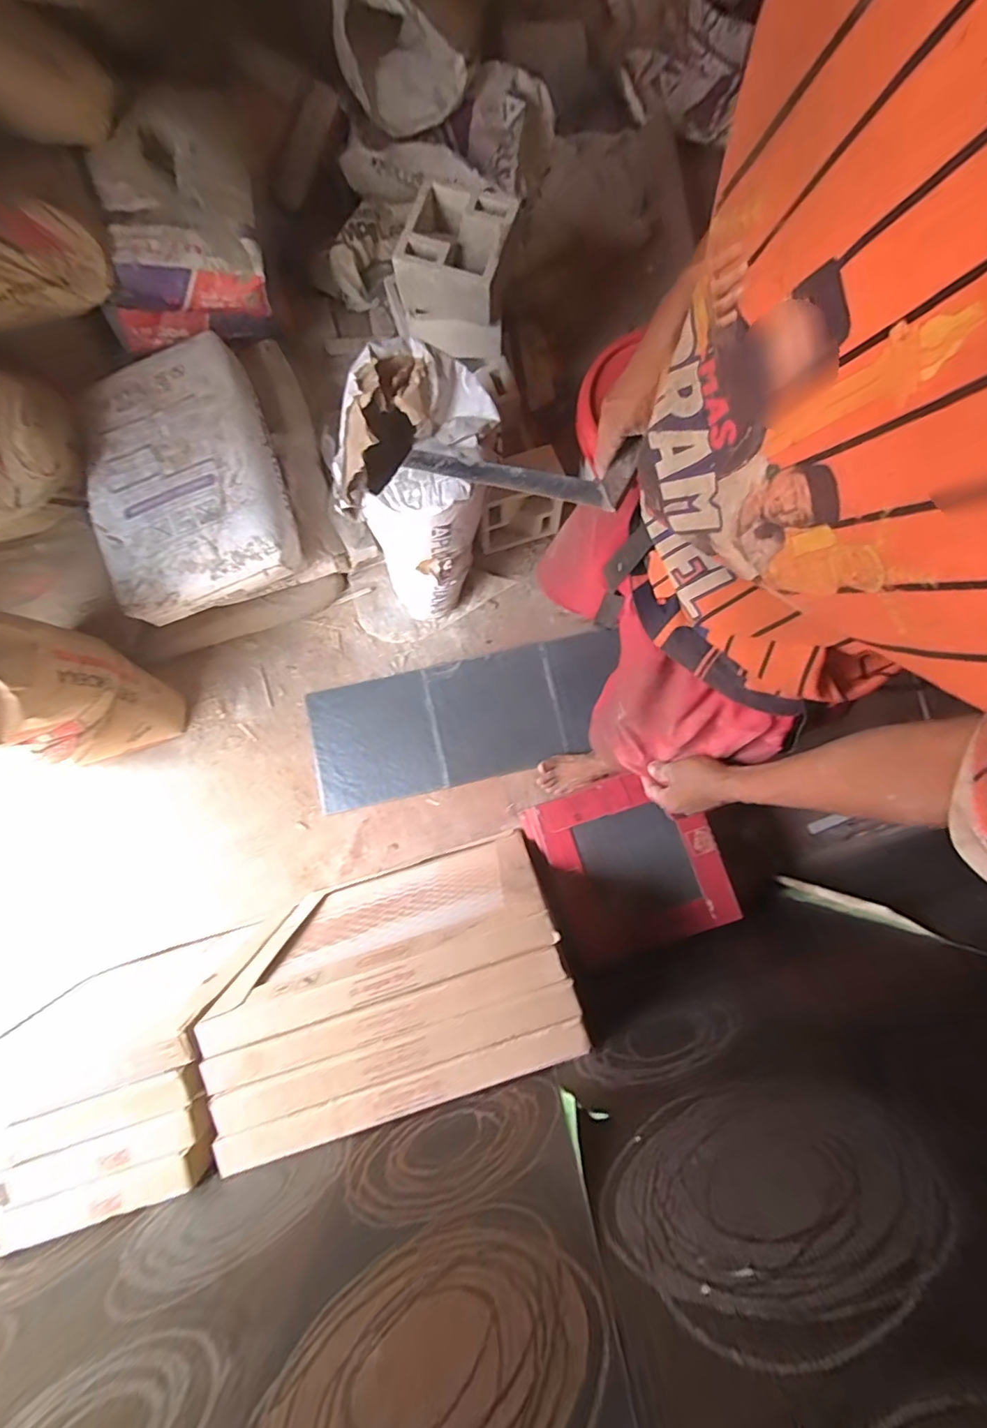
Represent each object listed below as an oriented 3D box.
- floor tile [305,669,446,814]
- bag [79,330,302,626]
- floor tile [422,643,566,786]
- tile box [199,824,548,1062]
[{"bbox_3d":[-0.292,0.064,1.298,0.292,0.014,0.299,-12,82,-5],"label":"floor tile"},{"bbox_3d":[-0.677,-0.522,1.161,0.389,0.129,0.566,-17,79,-2],"label":"bag"},{"bbox_3d":[0.003,-0.002,1.324,0.298,0.013,0.299,-12,80,-5],"label":"floor tile"},{"bbox_3d":[-0.174,0.357,0.964,0.516,0.502,0.050,-17,93,-2],"label":"tile box"}]

